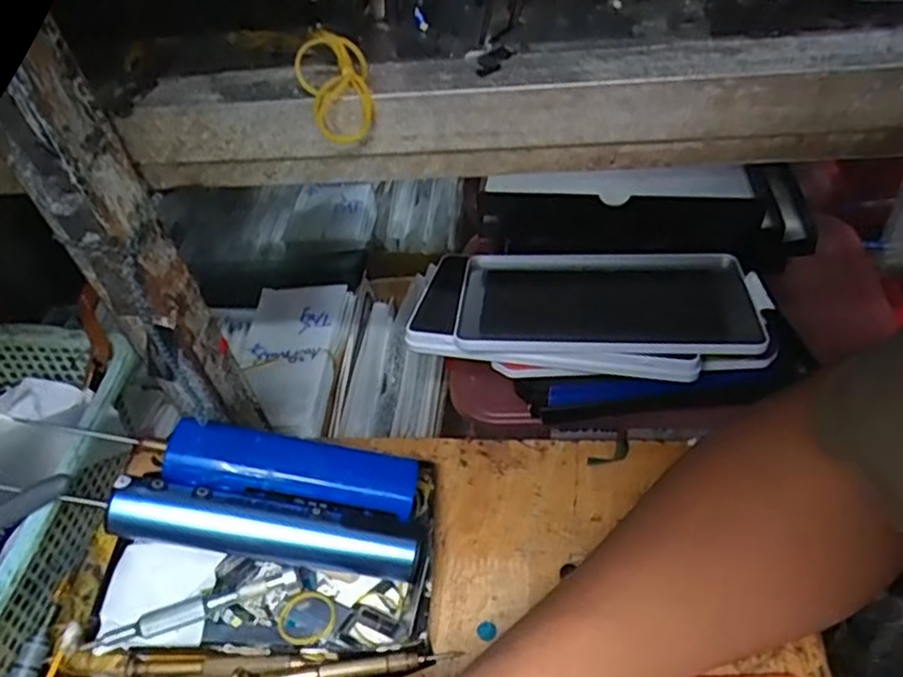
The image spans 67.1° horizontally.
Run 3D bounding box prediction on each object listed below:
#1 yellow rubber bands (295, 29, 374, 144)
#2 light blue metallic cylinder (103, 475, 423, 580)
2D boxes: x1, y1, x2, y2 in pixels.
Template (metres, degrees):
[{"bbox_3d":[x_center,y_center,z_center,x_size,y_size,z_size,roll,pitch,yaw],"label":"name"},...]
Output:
[{"bbox_3d":[-0.046,-0.098,0.264,0.025,0.035,0.033,-16,48,-6],"label":"yellow rubber bands"},{"bbox_3d":[-0.092,0.097,0.346,0.152,0.020,0.024,13,45,-7],"label":"light blue metallic cylinder"}]

